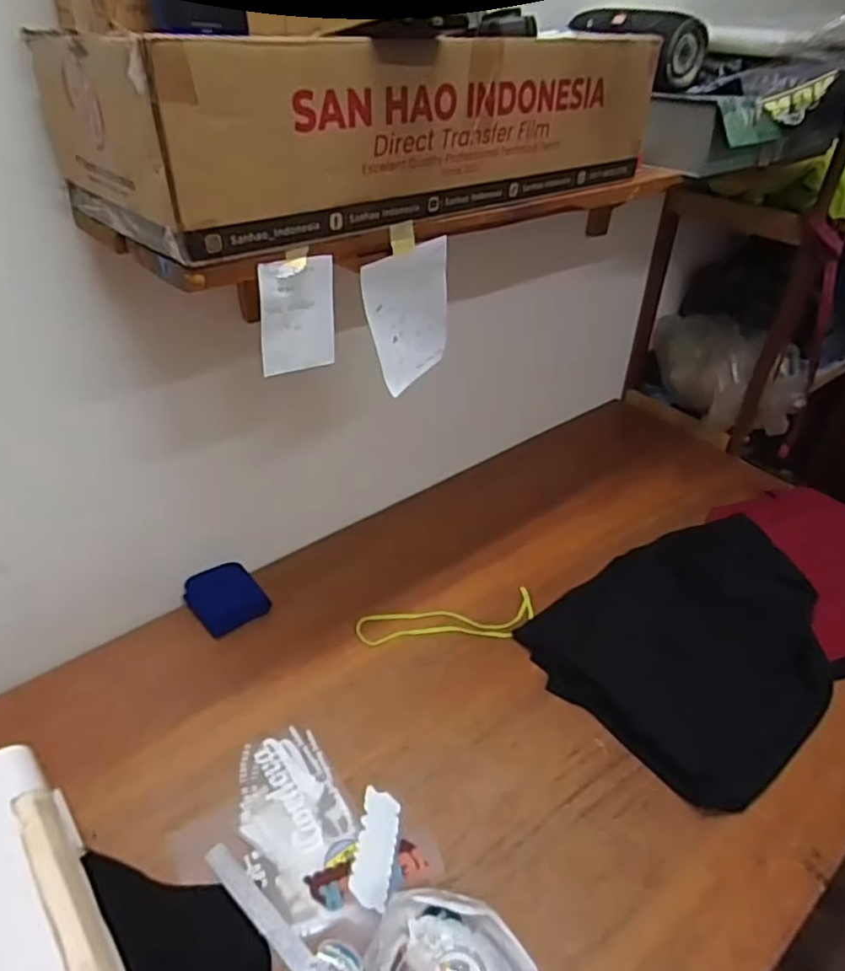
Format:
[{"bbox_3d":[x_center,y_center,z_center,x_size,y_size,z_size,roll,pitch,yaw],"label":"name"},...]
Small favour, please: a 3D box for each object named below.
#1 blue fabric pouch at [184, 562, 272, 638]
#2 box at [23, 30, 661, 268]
[{"bbox_3d":[-0.337,0.190,1.106,0.112,0.043,0.118,-27,47,-32],"label":"blue fabric pouch"},{"bbox_3d":[-0.034,-0.399,0.694,0.613,0.151,0.266,-21,42,-31],"label":"box"}]

